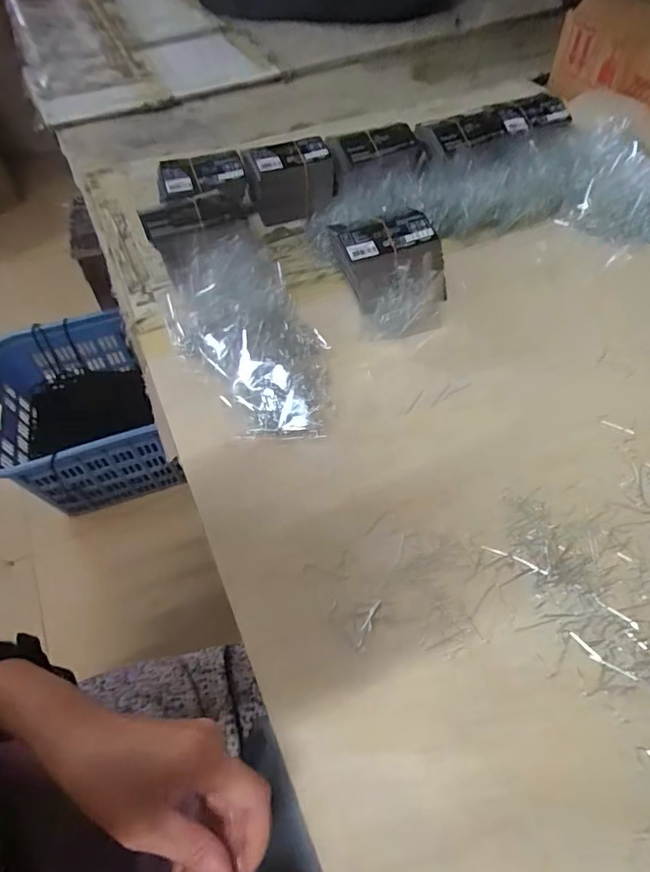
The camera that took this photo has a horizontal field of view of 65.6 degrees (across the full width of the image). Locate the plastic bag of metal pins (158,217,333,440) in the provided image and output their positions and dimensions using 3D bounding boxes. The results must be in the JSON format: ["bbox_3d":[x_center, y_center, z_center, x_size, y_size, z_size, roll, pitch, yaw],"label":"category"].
[{"bbox_3d":[-0.078,-0.108,0.511,0.132,0.058,0.265,-25,57,-15],"label":"plastic bag of metal pins"}]

